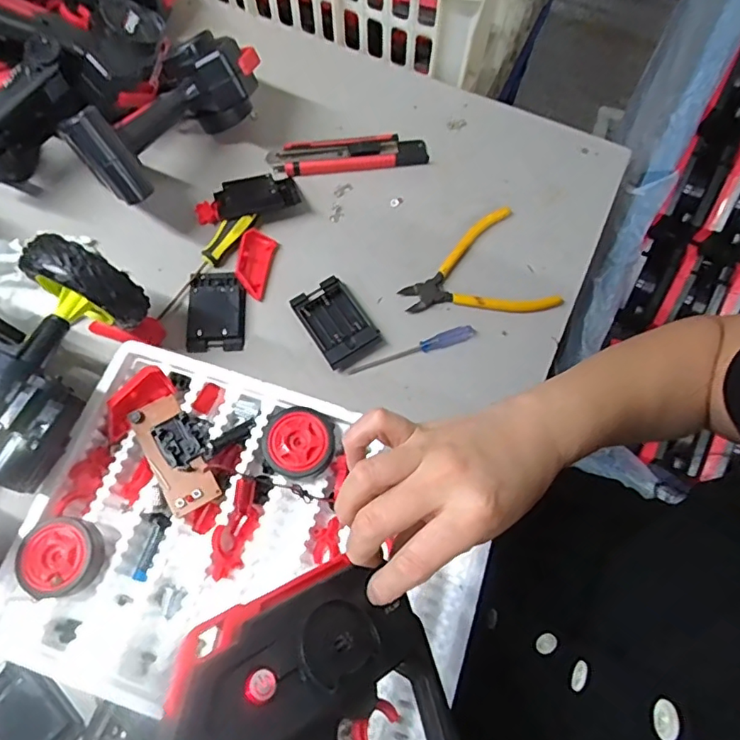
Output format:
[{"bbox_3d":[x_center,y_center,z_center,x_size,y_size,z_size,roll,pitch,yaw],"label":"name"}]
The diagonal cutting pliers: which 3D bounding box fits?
[{"bbox_3d":[0.100,-0.092,0.530,0.139,0.014,0.112,-19,72,-7],"label":"diagonal cutting pliers"}]

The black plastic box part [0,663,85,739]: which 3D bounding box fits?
[{"bbox_3d":[-0.258,0.259,0.405,0.077,0.012,0.056,41,75,12],"label":"black plastic box part"}]

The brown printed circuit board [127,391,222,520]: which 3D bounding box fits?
[{"bbox_3d":[-0.155,0.064,0.440,0.050,0.015,0.095,-29,74,-11],"label":"brown printed circuit board"}]

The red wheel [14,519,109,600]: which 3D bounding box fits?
[{"bbox_3d":[-0.233,0.141,0.407,0.061,0.019,0.055,-10,71,-5],"label":"red wheel"}]

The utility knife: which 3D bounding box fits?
[{"bbox_3d":[-0.021,-0.227,0.571,0.167,0.020,0.036,-9,71,-4],"label":"utility knife"}]

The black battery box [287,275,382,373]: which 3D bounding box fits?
[{"bbox_3d":[-0.031,-0.046,0.509,0.057,0.015,0.081,-33,74,-12],"label":"black battery box"}]

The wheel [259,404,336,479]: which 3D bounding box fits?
[{"bbox_3d":[-0.058,0.058,0.441,0.056,0.027,0.064,-40,76,-14],"label":"wheel"}]

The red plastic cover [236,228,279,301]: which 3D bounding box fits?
[{"bbox_3d":[-0.112,-0.105,0.528,0.030,0.016,0.067,10,71,2],"label":"red plastic cover"}]

